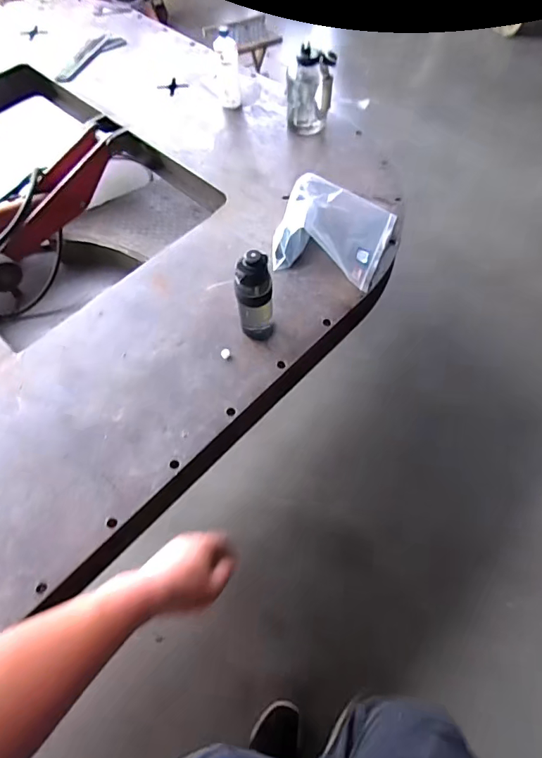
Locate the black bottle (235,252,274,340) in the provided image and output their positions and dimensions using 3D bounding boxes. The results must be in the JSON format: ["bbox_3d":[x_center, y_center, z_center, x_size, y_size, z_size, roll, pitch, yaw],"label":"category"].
[{"bbox_3d":[-0.034,-0.173,0.994,0.080,0.250,0.077,-3,60,1],"label":"black bottle"}]

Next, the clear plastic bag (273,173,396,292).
[{"bbox_3d":[0.165,-0.383,1.177,0.268,0.121,0.266,15,62,11],"label":"clear plastic bag"}]

